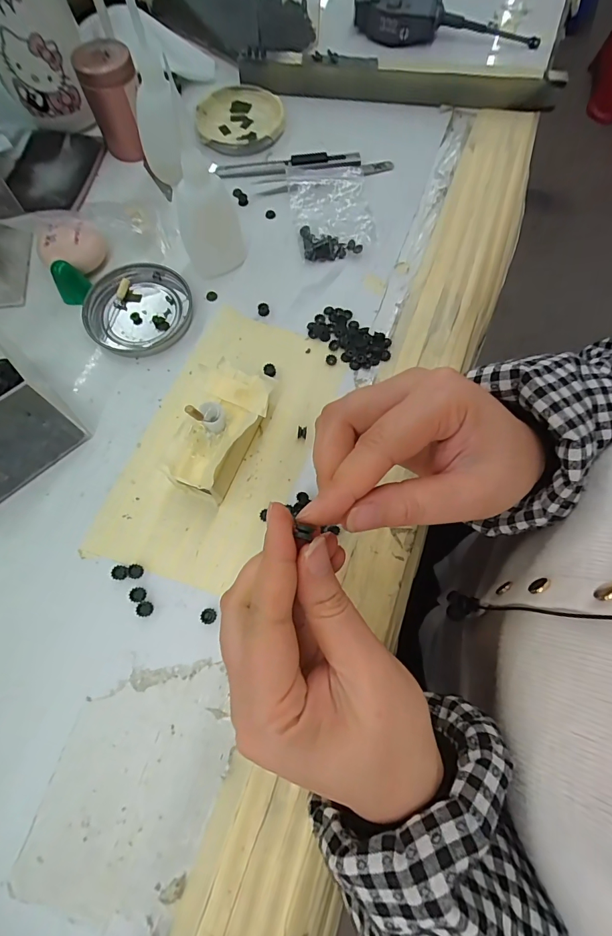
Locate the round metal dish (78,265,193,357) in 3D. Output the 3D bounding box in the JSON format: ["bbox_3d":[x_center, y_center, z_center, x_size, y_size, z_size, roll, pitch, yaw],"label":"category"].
[{"bbox_3d":[-0.128,-0.122,0.304,0.076,0.008,0.076,0,72,0],"label":"round metal dish"}]

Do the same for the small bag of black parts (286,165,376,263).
[{"bbox_3d":[0.020,-0.216,0.334,0.065,0.010,0.098,-5,72,-1],"label":"small bag of black parts"}]

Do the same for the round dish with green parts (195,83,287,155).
[{"bbox_3d":[-0.060,-0.322,0.370,0.078,0.013,0.079,0,72,0],"label":"round dish with green parts"}]

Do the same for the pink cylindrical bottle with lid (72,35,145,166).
[{"bbox_3d":[-0.158,-0.303,0.335,0.043,0.067,0.040,0,72,0],"label":"pink cylindrical bottle with lid"}]

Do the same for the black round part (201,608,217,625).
[{"bbox_3d":[-0.058,0.088,0.236,0.008,0.005,0.009,-9,72,-2],"label":"black round part"}]

